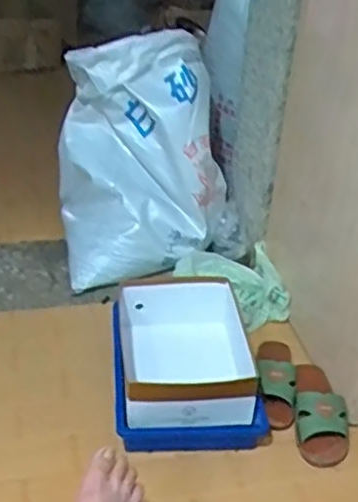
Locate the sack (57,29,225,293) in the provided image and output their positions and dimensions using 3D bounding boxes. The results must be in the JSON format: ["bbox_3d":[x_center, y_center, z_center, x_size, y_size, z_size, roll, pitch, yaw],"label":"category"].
[{"bbox_3d":[-0.077,-0.203,1.531,0.355,0.457,0.271,-4,33,-15],"label":"sack"}]

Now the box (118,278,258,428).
[{"bbox_3d":[0.009,0.182,1.265,0.228,0.092,0.341,0,32,-9],"label":"box"}]

